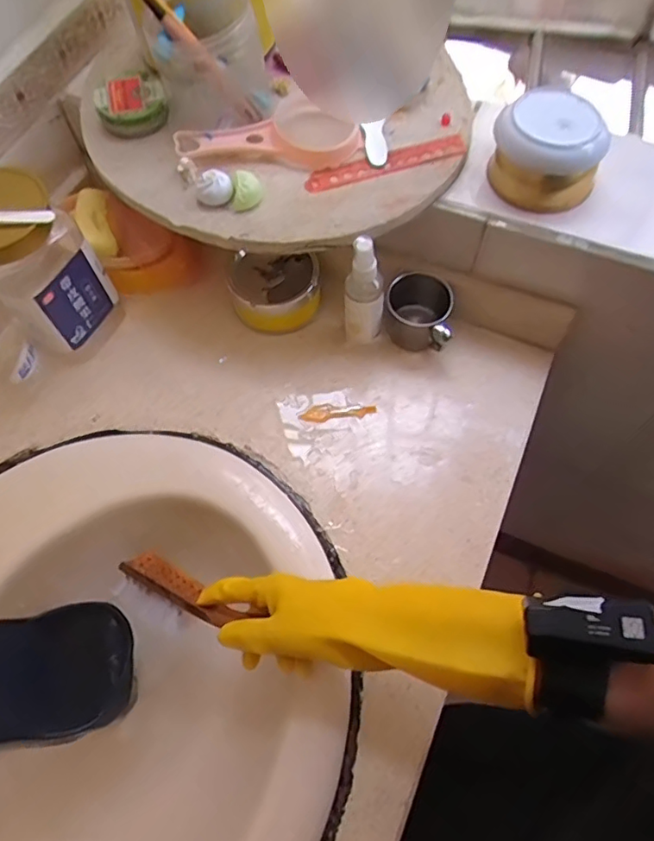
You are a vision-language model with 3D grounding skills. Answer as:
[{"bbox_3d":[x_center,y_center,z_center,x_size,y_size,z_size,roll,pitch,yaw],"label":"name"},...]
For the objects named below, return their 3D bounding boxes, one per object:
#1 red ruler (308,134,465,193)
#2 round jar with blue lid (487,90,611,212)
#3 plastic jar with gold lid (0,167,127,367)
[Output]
[{"bbox_3d":[0.056,-0.247,0.536,0.157,0.008,0.025,-16,66,-6],"label":"red ruler"},{"bbox_3d":[0.202,-0.243,0.515,0.097,0.070,0.086,9,66,6],"label":"round jar with blue lid"},{"bbox_3d":[-0.285,-0.147,0.558,0.095,0.173,0.096,-1,65,1],"label":"plastic jar with gold lid"}]

